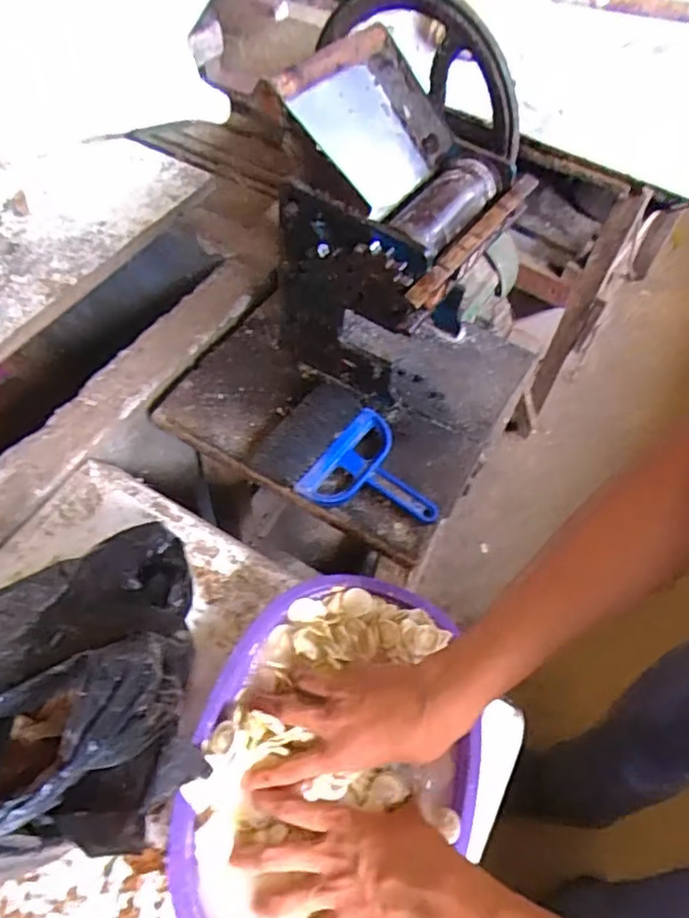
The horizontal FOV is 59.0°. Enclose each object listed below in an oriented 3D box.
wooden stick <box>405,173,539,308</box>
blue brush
[{"bbox_3d":[0.126,-0.211,0.576,0.020,0.022,0.220,33,60,15],"label":"wooden stick"},{"bbox_3d":[0.015,-0.002,0.680,0.209,0.038,0.142,30,61,13],"label":"blue brush"}]

